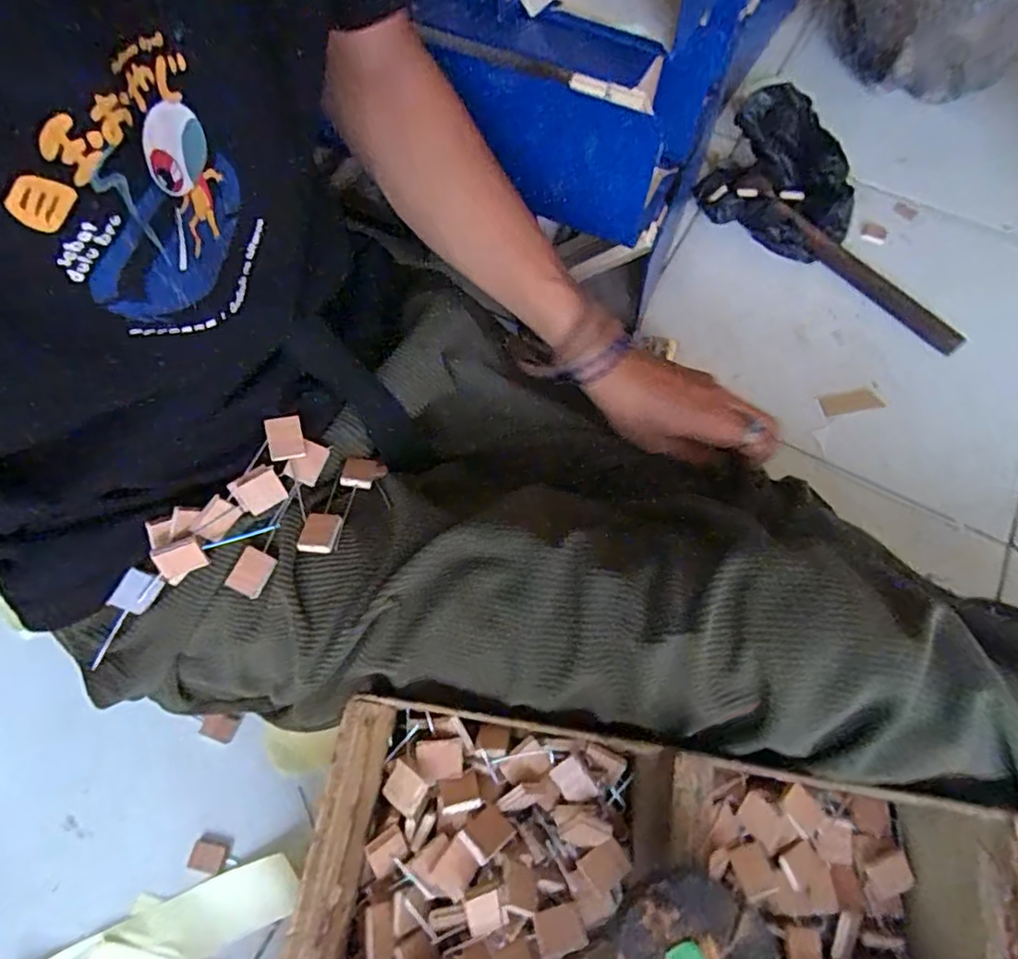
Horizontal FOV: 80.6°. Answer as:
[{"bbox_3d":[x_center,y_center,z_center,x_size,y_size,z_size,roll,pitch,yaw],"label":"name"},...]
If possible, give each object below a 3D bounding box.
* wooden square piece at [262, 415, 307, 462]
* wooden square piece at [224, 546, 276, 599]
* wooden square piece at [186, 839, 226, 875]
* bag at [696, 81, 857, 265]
[{"bbox_3d":[-0.133,-0.025,0.357,0.020,0.004,0.025,-12,88,-14],"label":"wooden square piece"},{"bbox_3d":[-0.145,0.052,0.338,0.020,0.004,0.024,22,68,10],"label":"wooden square piece"},{"bbox_3d":[-0.219,0.273,0.435,0.024,0.004,0.020,10,66,5],"label":"wooden square piece"},{"bbox_3d":[0.308,-0.343,0.685,0.139,0.086,0.189,-34,70,-14],"label":"bag"}]

